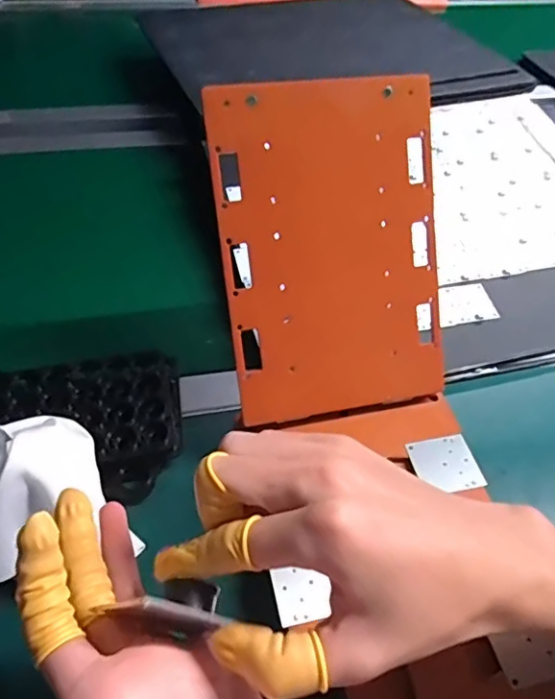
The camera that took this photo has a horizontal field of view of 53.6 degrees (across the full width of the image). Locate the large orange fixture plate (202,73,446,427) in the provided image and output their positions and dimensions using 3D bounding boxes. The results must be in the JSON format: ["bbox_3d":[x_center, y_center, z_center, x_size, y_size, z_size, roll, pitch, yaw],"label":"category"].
[{"bbox_3d":[0.042,-0.068,0.404,0.162,0.239,0.008,-9,14,-11],"label":"large orange fixture plate"}]

